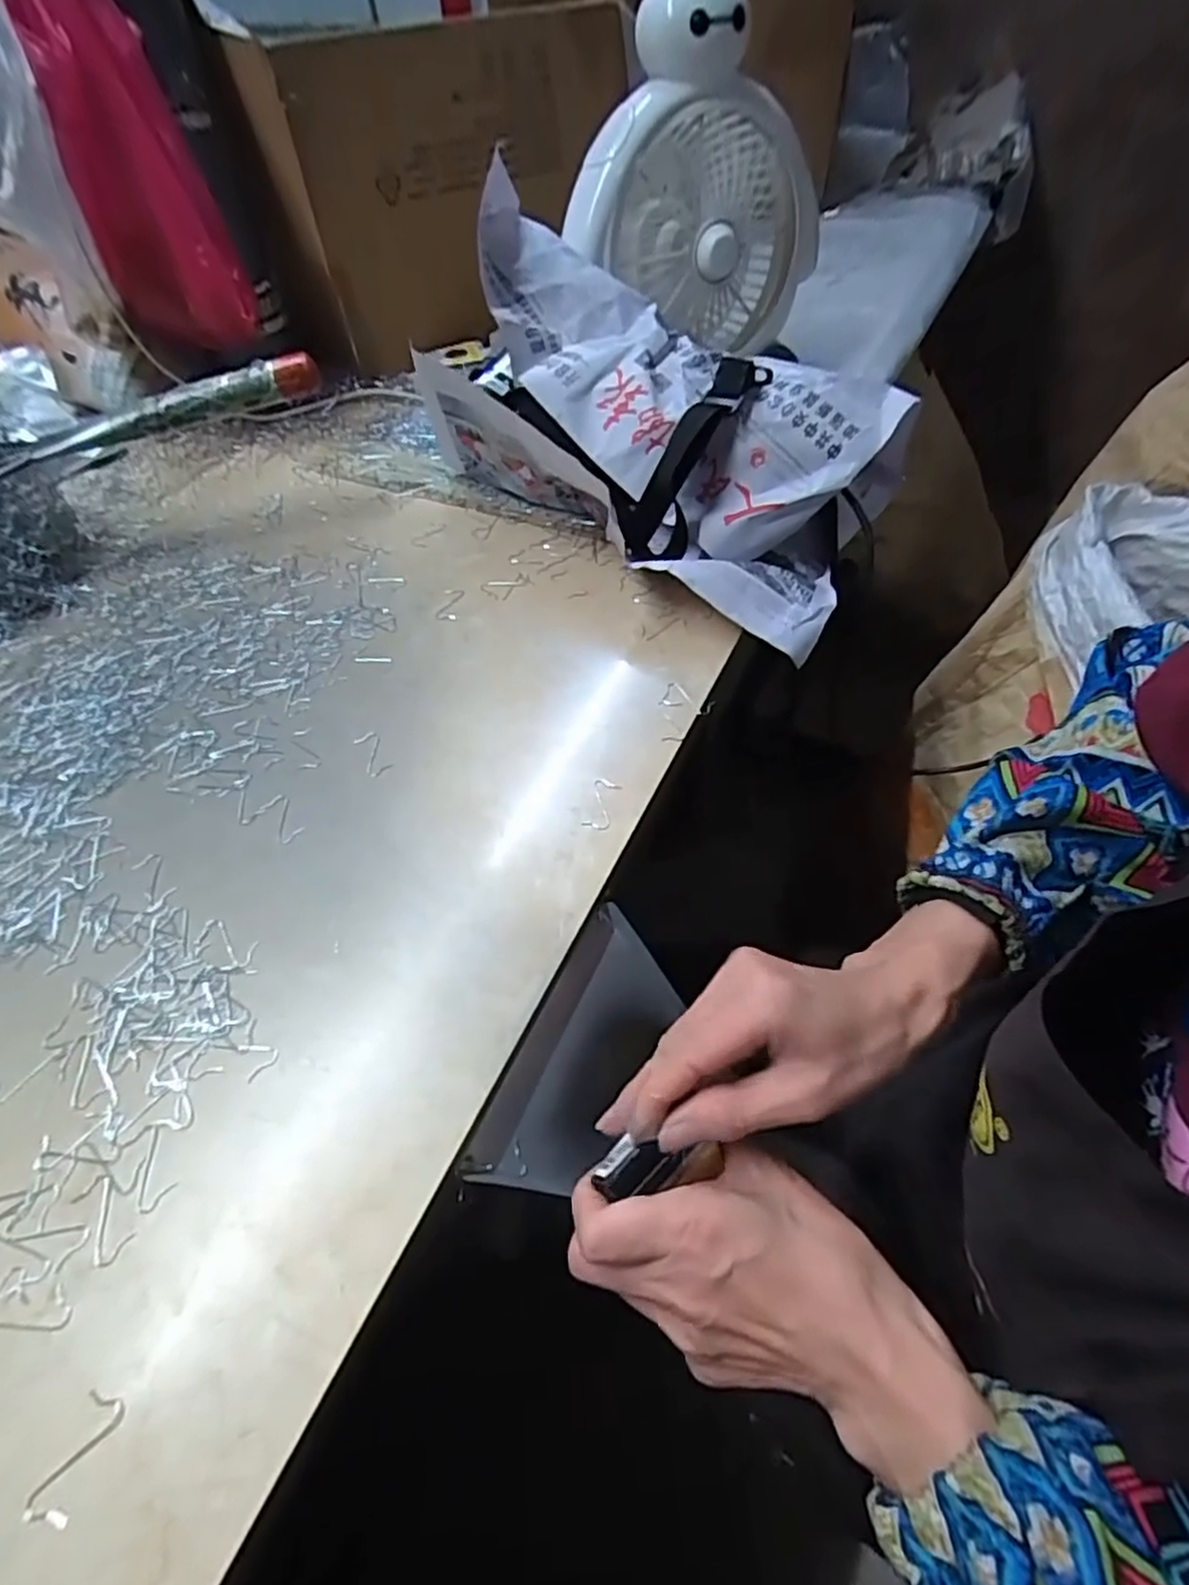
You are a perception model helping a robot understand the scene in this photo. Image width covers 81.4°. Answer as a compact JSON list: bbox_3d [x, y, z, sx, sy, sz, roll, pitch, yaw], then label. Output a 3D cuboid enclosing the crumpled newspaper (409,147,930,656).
[{"bbox_3d":[0.030,-0.279,0.511,0.360,0.174,0.209,24,59,19],"label":"crumpled newspaper"}]

